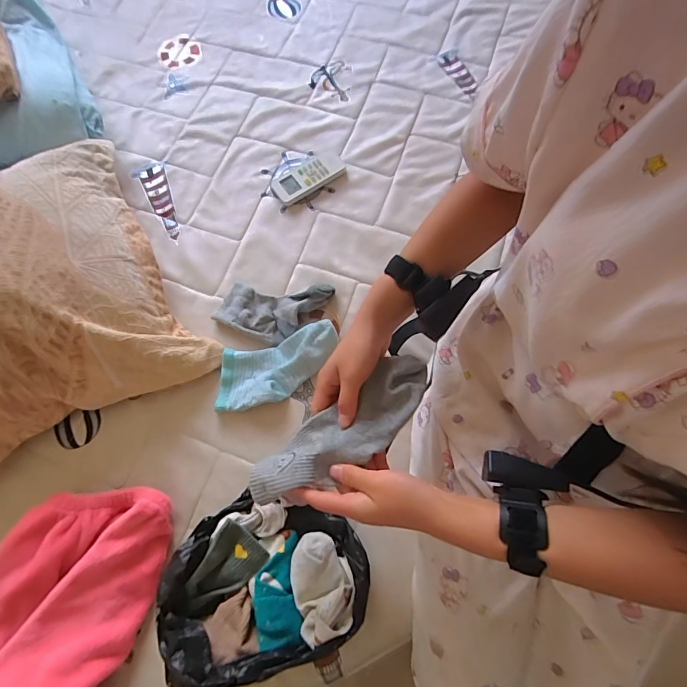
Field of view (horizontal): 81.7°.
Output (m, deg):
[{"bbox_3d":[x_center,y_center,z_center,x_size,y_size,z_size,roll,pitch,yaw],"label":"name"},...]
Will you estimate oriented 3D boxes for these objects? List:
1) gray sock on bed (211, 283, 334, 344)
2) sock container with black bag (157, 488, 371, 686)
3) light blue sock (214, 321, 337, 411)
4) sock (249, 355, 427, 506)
[{"bbox_3d":[-0.109,-0.050,0.604,0.170,0.033,0.087,5,71,4],"label":"gray sock on bed"},{"bbox_3d":[-0.086,0.269,0.457,0.216,0.090,0.162,-11,70,-1],"label":"sock container with black bag"},{"bbox_3d":[-0.095,0.032,0.570,0.183,0.040,0.090,-16,71,-3],"label":"light blue sock"},{"bbox_3d":[0.002,0.091,0.409,0.213,0.029,0.067,-35,73,-8],"label":"sock"}]

